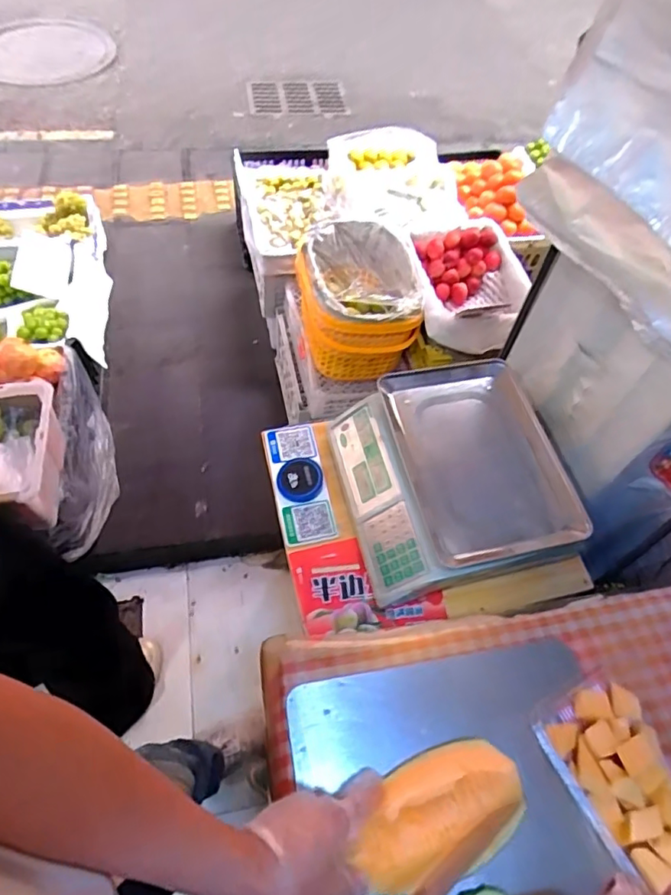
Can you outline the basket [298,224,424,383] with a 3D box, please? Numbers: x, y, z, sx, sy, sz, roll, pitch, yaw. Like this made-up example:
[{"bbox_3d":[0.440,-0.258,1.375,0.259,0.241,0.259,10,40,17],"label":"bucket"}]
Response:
[{"bbox_3d":[0.056,-0.383,1.425,0.284,0.243,0.351,-3,58,-7],"label":"basket"}]

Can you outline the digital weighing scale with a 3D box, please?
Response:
[{"bbox_3d":[0.176,0.044,0.864,0.307,0.122,0.338,-9,59,-10],"label":"digital weighing scale"}]

